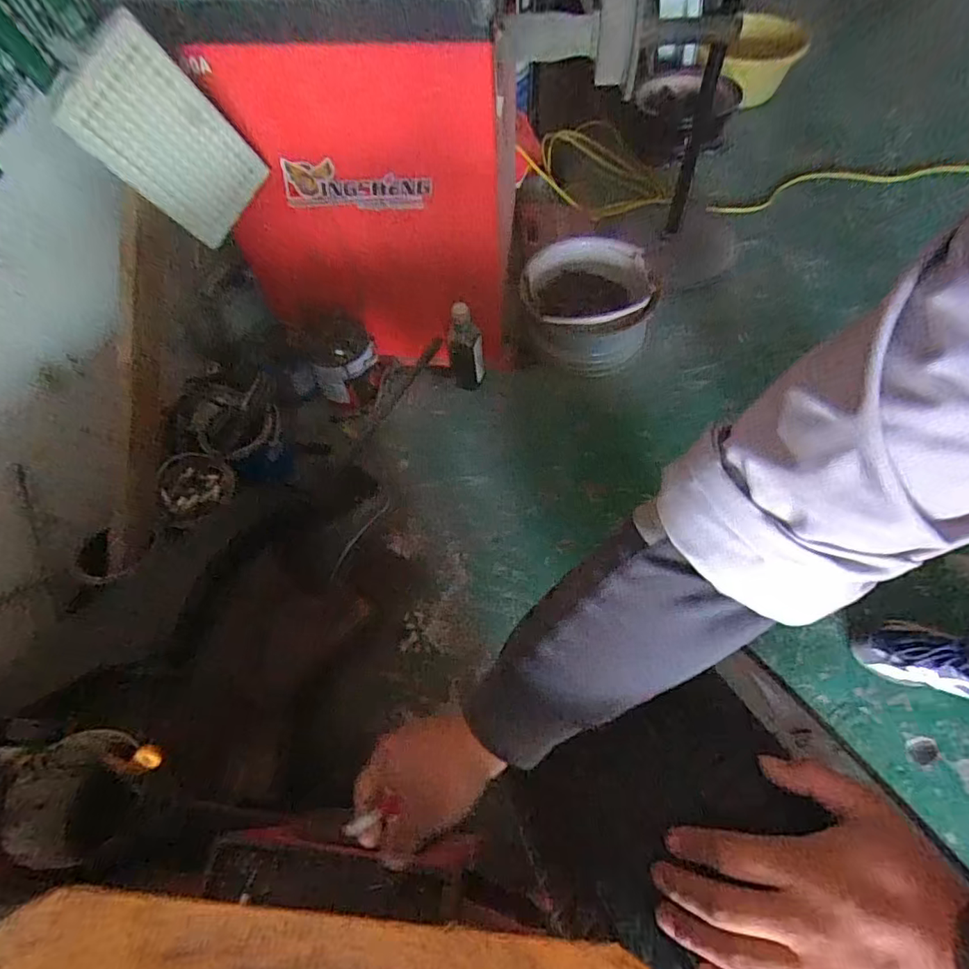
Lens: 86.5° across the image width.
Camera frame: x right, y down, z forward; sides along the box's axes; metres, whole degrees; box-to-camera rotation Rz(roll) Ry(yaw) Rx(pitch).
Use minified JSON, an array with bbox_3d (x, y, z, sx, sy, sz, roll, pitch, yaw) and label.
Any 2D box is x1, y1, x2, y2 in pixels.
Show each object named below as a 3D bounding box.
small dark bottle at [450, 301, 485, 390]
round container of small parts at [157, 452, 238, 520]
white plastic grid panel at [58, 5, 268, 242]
[{"bbox_3d":[-0.045,-0.340,1.271,0.084,0.231,0.088,-9,59,-3],"label":"small dark bottle"},{"bbox_3d":[-0.592,-0.004,1.061,0.128,0.049,0.136,-1,59,2],"label":"round container of small parts"},{"bbox_3d":[-0.525,-0.575,0.883,0.052,0.333,0.200,32,91,14],"label":"white plastic grid panel"}]

